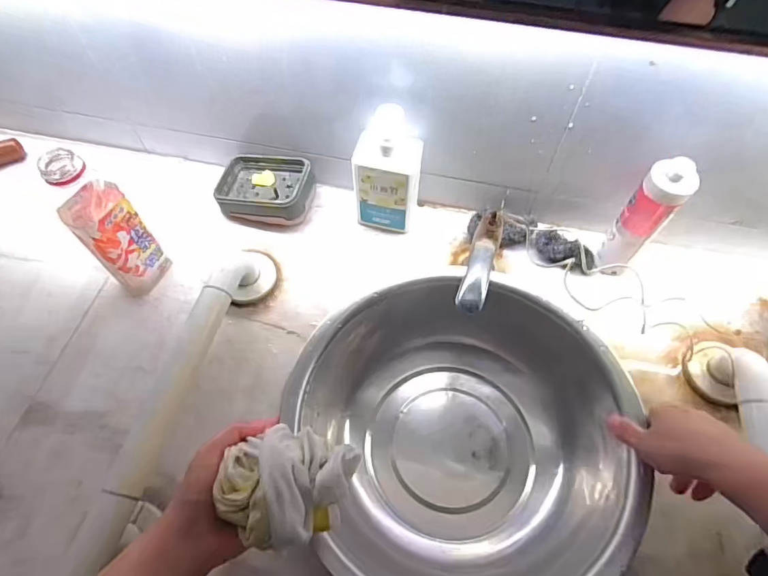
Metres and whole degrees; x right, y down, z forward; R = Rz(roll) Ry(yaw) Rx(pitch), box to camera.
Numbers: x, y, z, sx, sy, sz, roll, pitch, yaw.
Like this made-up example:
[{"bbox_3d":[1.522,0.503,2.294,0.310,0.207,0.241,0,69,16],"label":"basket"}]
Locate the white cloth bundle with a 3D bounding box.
[{"bbox_3d":[-0.079,0.146,0.347,0.094,0.055,0.083,21,66,10],"label":"white cloth bundle"}]

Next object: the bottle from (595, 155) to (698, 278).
[{"bbox_3d":[0.309,-0.076,0.550,0.050,0.177,0.038,35,67,20],"label":"bottle"}]

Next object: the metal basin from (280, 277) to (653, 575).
[{"bbox_3d":[0.088,0.158,0.507,0.324,0.148,0.332,0,64,0],"label":"metal basin"}]

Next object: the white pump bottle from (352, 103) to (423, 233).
[{"bbox_3d":[0.006,-0.148,0.594,0.082,0.177,0.058,10,61,8],"label":"white pump bottle"}]

